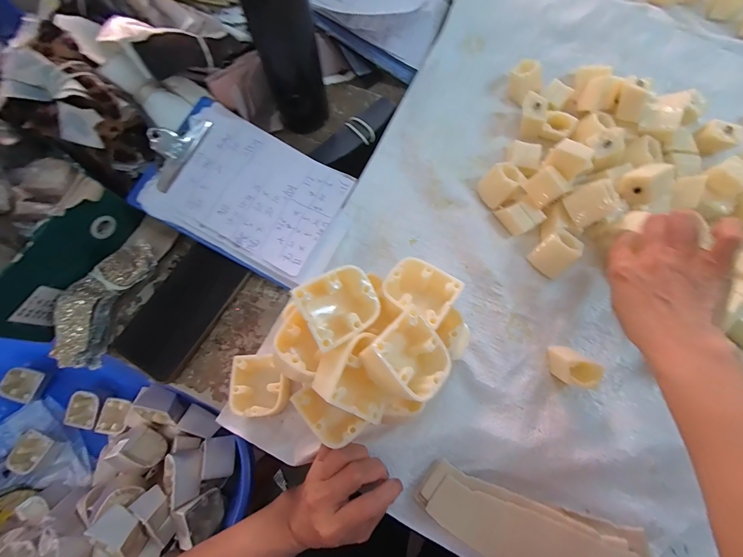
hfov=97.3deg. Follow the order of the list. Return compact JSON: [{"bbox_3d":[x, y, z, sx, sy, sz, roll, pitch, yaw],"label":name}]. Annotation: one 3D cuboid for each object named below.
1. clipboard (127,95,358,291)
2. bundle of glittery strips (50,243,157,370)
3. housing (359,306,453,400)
[{"bbox_3d":[-0.138,-0.096,0.366,0.201,0.017,0.145,27,79,-3],"label":"clipboard"},{"bbox_3d":[-0.286,0.023,0.344,0.048,0.042,0.135,23,75,8],"label":"bundle of glittery strips"},{"bbox_3d":[0.023,0.059,0.237,0.054,0.029,0.056,-36,93,-35],"label":"housing"}]

